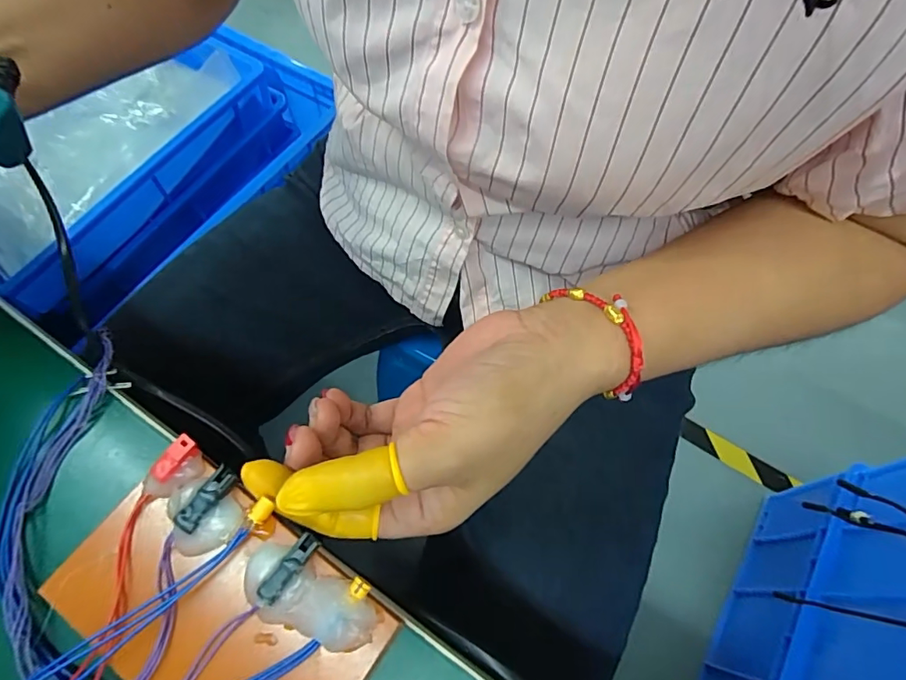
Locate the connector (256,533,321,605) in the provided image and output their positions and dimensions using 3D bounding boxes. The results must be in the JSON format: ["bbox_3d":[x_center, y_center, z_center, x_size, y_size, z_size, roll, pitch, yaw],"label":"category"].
[{"bbox_3d":[-0.061,0.085,0.188,0.008,0.004,0.027,36,70,15],"label":"connector"}]

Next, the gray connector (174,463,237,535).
[{"bbox_3d":[-0.098,0.063,0.198,0.009,0.004,0.026,34,70,14],"label":"gray connector"}]

